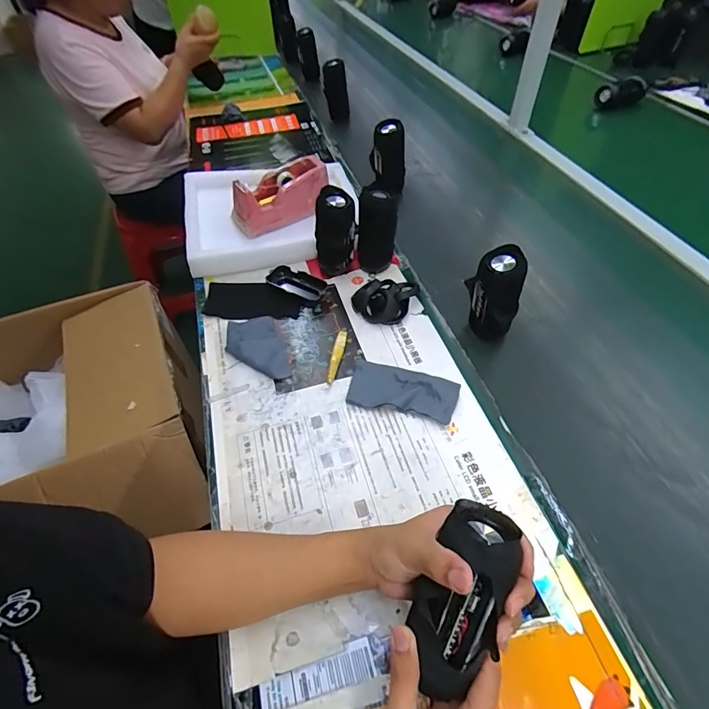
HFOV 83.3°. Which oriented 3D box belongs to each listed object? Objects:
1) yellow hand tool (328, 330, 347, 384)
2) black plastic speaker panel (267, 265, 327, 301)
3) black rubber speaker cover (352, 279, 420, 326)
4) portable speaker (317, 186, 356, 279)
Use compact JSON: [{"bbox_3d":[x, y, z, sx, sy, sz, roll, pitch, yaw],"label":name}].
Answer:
[{"bbox_3d":[-0.028,0.001,0.627,0.017,0.007,0.106,6,50,8],"label":"yellow hand tool"},{"bbox_3d":[-0.102,-0.128,0.714,0.104,0.025,0.044,21,54,19],"label":"black plastic speaker panel"},{"bbox_3d":[0.054,-0.095,0.676,0.114,0.041,0.087,-3,50,0],"label":"black rubber speaker cover"},{"bbox_3d":[-0.032,-0.211,0.693,0.067,0.137,0.057,-3,50,0],"label":"portable speaker"}]

